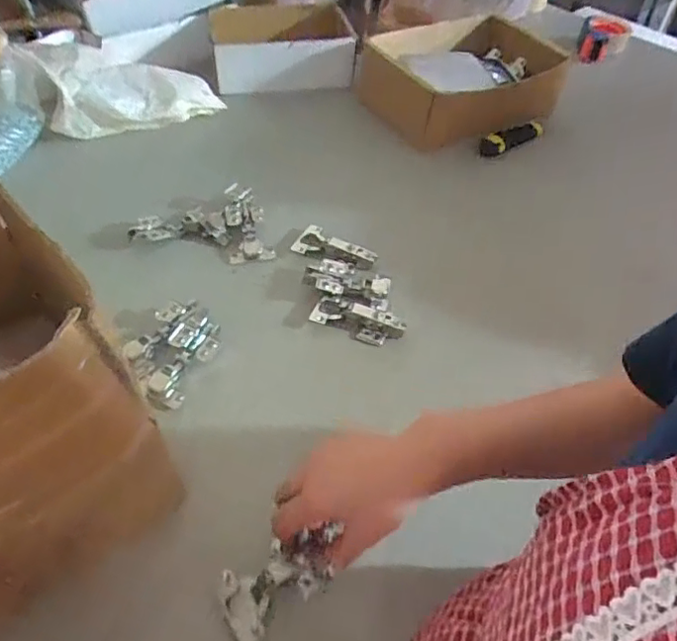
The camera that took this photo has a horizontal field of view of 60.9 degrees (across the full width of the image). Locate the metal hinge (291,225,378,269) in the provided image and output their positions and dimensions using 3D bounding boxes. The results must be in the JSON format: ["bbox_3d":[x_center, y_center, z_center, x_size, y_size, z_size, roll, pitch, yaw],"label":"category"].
[{"bbox_3d":[-0.004,-0.096,0.742,0.108,0.018,0.041,25,51,19],"label":"metal hinge"}]

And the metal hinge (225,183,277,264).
[{"bbox_3d":[-0.125,-0.132,0.773,0.062,0.030,0.128,-8,48,-10],"label":"metal hinge"}]

